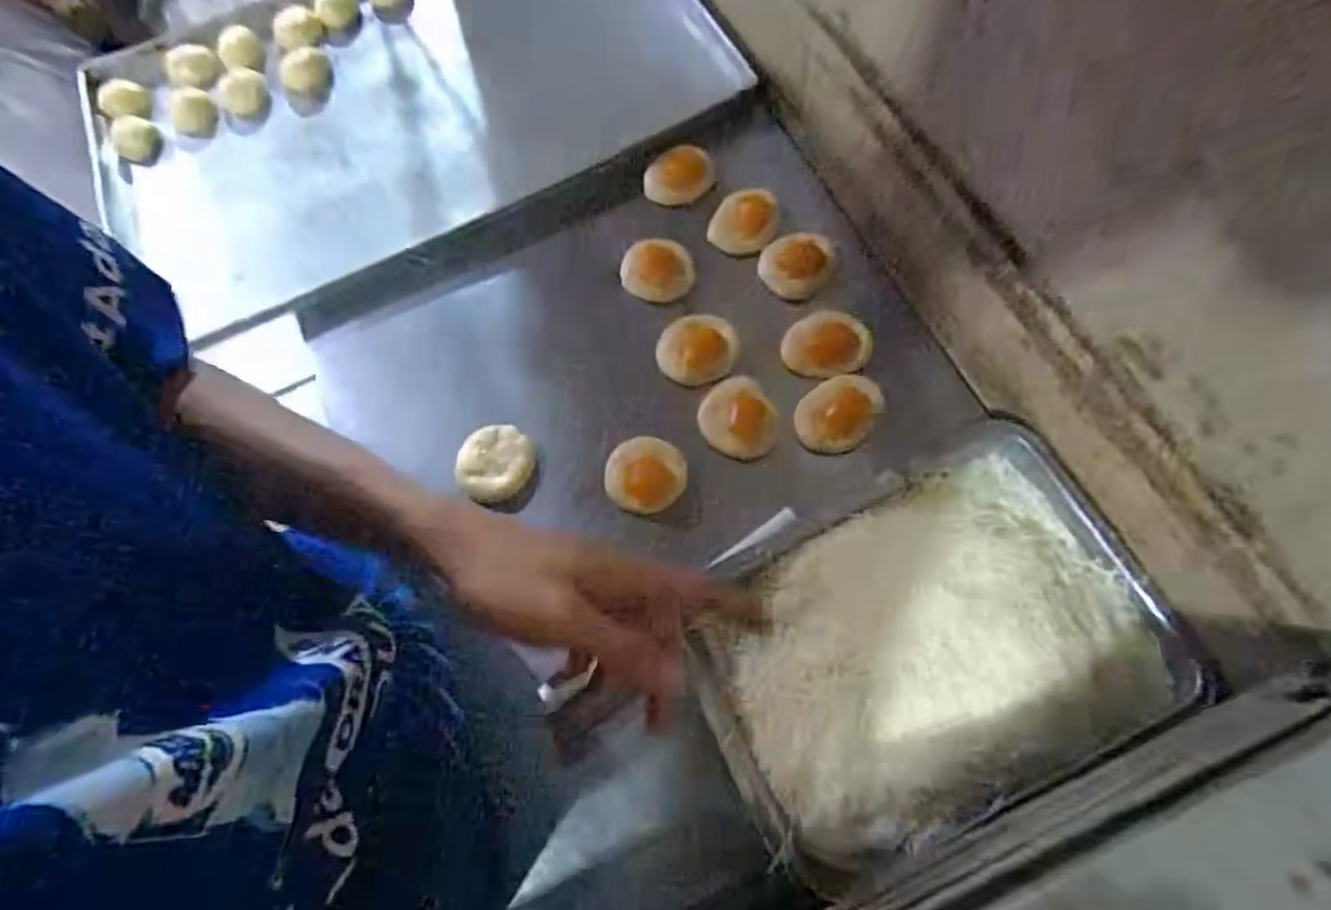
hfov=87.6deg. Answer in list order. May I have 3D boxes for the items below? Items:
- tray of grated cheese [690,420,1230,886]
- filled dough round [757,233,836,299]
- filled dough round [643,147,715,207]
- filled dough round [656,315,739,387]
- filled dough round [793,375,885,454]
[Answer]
[{"bbox_3d":[0.198,0.137,0.526,0.336,0.066,0.231,-27,70,-5],"label":"tray of grated cheese"},{"bbox_3d":[0.133,-0.189,0.689,0.072,0.015,0.064,-34,70,-8],"label":"filled dough round"},{"bbox_3d":[0.014,-0.291,0.723,0.074,0.016,0.054,-24,69,-4],"label":"filled dough round"},{"bbox_3d":[0.031,-0.100,0.654,0.069,0.017,0.071,-2,69,4],"label":"filled dough round"},{"bbox_3d":[0.157,-0.041,0.627,0.064,0.016,0.083,30,75,15],"label":"filled dough round"}]

